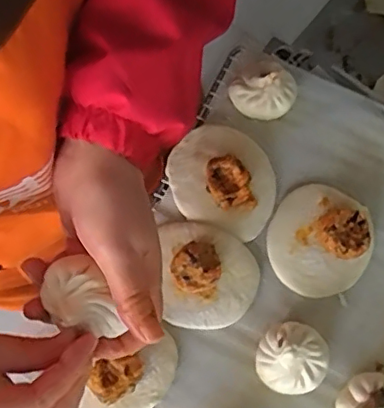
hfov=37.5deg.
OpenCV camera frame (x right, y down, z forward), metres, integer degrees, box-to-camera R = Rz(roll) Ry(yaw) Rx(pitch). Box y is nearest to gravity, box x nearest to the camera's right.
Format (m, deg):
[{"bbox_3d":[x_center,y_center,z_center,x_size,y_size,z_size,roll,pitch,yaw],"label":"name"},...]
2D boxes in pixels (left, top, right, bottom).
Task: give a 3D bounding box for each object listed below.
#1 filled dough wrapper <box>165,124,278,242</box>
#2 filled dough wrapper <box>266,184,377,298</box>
[{"bbox_3d":[0.028,-0.026,0.493,0.098,0.029,0.090,-1,74,2],"label":"filled dough wrapper"},{"bbox_3d":[0.110,0.028,0.476,0.086,0.029,0.093,-1,74,2],"label":"filled dough wrapper"}]

